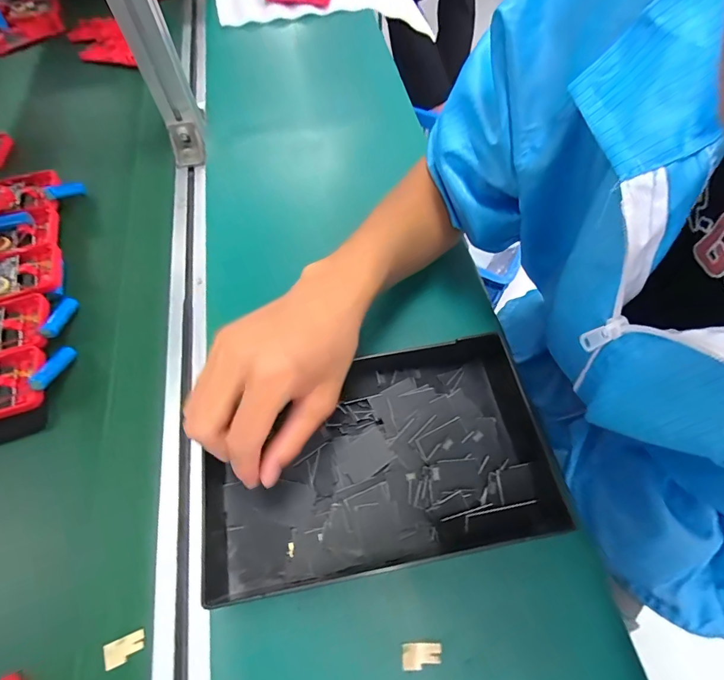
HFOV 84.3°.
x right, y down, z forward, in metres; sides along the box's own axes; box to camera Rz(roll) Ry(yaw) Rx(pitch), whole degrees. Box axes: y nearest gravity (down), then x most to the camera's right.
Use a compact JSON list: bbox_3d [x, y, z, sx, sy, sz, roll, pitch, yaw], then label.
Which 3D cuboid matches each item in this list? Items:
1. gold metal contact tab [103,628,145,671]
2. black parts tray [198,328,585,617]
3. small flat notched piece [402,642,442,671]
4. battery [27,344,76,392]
[{"bbox_3d":[-0.171,0.223,0.288,0.028,0.004,0.016,-21,63,-9],"label":"gold metal contact tab"},{"bbox_3d":[0.010,0.094,0.333,0.283,0.029,0.168,-12,62,-5],"label":"black parts tray"},{"bbox_3d":[0.042,0.223,0.283,0.028,0.004,0.015,-4,62,0],"label":"small flat notched piece"},{"bbox_3d":[-0.290,0.023,0.378,0.016,0.011,0.058,1,39,3],"label":"battery"}]

